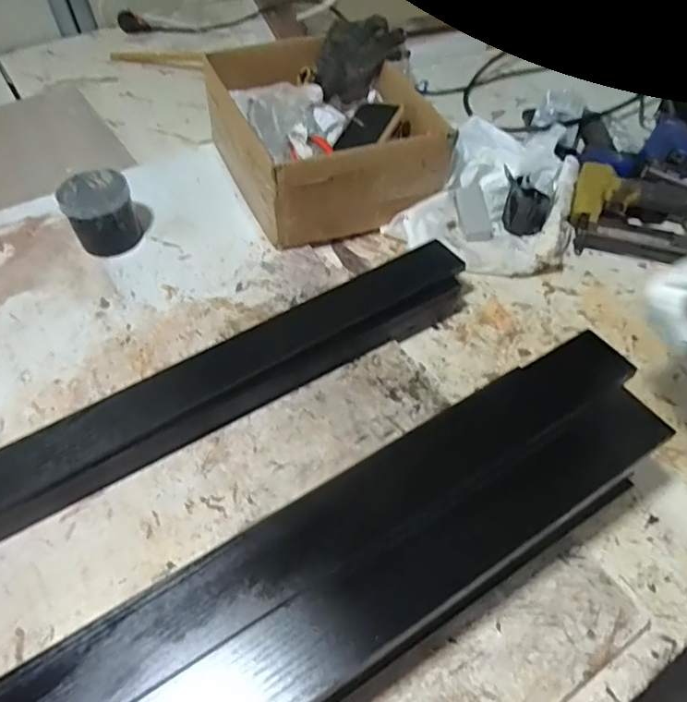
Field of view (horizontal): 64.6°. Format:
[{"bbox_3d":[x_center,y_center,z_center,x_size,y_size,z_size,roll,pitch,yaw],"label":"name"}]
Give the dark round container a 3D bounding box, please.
[{"bbox_3d":[-0.303,-0.171,0.686,0.079,0.077,0.094,-23,56,-17],"label":"dark round container"}]

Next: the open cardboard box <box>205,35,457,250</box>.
[{"bbox_3d":[-0.032,-0.305,0.756,0.254,0.123,0.309,-19,55,-14],"label":"open cardboard box"}]

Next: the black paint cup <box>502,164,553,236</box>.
[{"bbox_3d":[0.239,-0.195,0.720,0.067,0.058,0.058,13,54,10],"label":"black paint cup"}]

